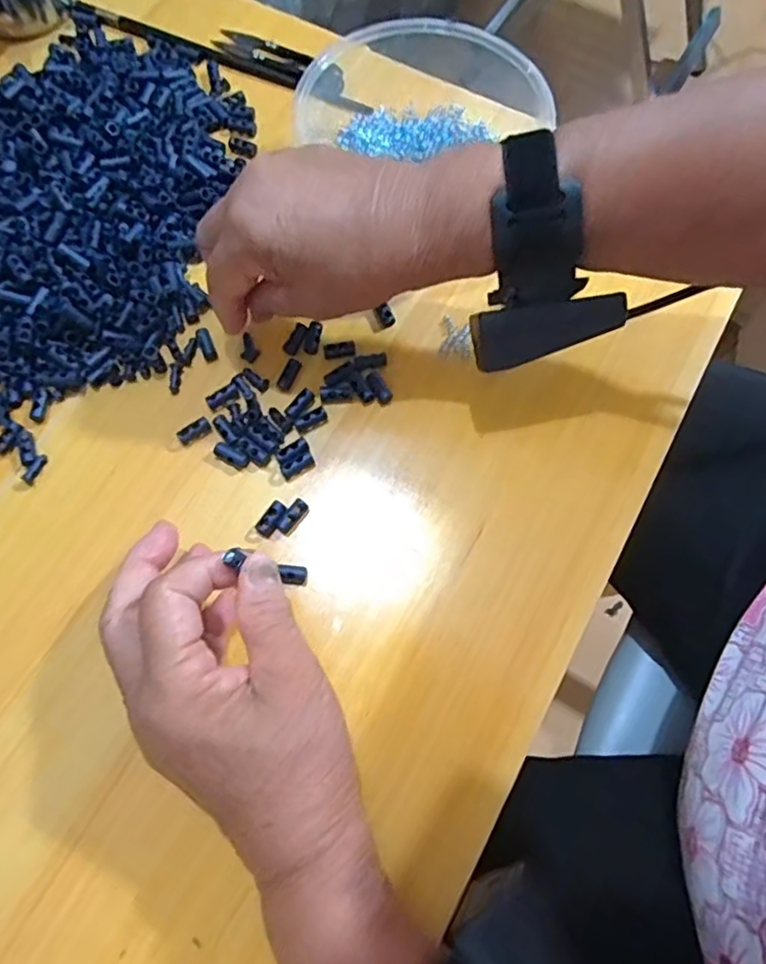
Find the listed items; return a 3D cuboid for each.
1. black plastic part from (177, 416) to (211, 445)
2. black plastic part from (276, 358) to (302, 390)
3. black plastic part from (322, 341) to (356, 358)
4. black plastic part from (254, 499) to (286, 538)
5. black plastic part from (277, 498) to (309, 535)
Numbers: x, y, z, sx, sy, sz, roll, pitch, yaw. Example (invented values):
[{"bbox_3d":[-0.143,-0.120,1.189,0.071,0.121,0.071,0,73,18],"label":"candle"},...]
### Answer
[{"bbox_3d":[-0.103,-0.028,0.340,0.019,0.009,0.008,-36,75,-12],"label":"black plastic part"},{"bbox_3d":[-0.053,-0.061,0.352,0.008,0.004,0.019,24,72,8],"label":"black plastic part"},{"bbox_3d":[-0.025,-0.075,0.354,0.018,0.004,0.009,-5,71,-2],"label":"black plastic part"},{"bbox_3d":[-0.059,0.019,0.325,0.010,0.006,0.020,33,87,11],"label":"black plastic part"},{"bbox_3d":[-0.047,0.018,0.327,0.008,0.004,0.020,34,74,11],"label":"black plastic part"}]

